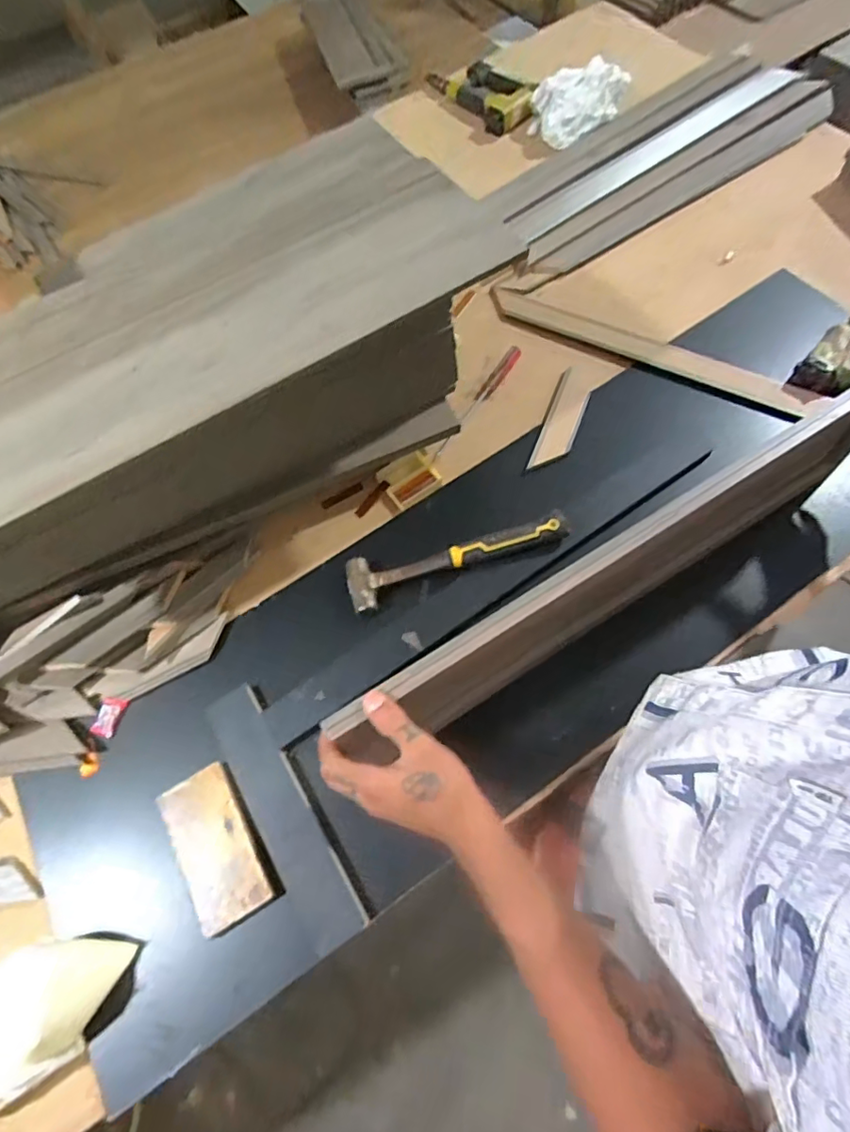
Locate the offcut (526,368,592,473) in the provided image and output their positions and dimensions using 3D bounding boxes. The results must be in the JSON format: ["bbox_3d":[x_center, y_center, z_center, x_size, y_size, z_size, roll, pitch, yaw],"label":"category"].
[{"bbox_3d":[0.199,-0.208,0.787,0.049,0.018,0.181,21,64,10],"label":"offcut"}]

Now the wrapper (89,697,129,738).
[{"bbox_3d":[-0.382,0.184,0.662,0.029,0.006,0.045,16,71,0],"label":"wrapper"}]

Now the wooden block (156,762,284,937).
[{"bbox_3d":[-0.222,0.294,0.580,0.078,0.033,0.157,-30,67,-9],"label":"wooden block"}]

